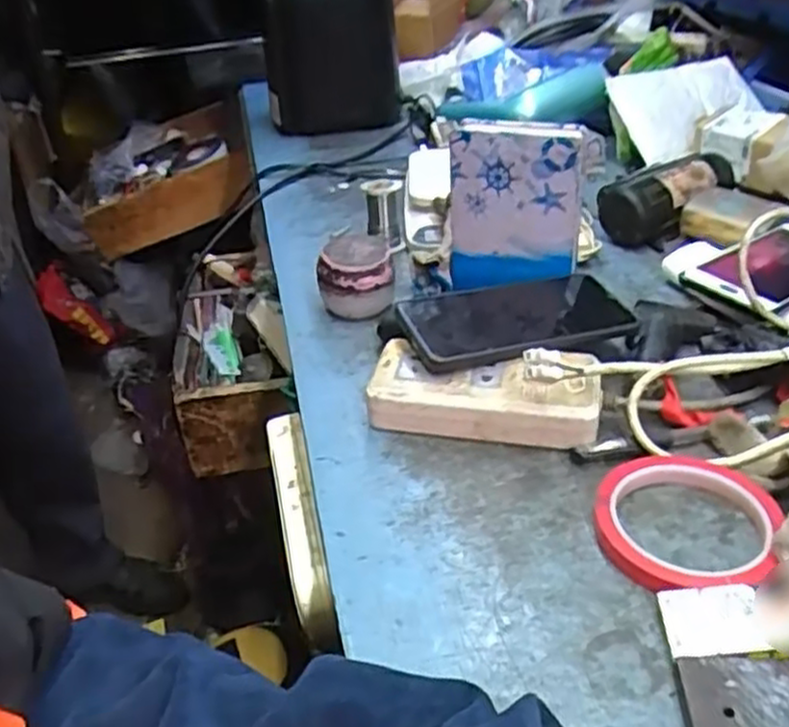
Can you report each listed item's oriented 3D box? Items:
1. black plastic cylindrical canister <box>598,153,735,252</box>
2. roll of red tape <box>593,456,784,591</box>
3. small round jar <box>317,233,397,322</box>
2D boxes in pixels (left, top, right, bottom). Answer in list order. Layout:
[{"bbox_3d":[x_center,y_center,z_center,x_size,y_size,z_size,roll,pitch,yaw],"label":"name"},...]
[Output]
[{"bbox_3d":[0.266,-0.158,0.726,0.150,0.053,0.057,-23,38,-25],"label":"black plastic cylindrical canister"},{"bbox_3d":[0.164,0.086,0.417,0.102,0.017,0.094,-3,34,2],"label":"roll of red tape"},{"bbox_3d":[-0.033,-0.071,0.633,0.058,0.061,0.059,-9,34,-6],"label":"small round jar"}]

